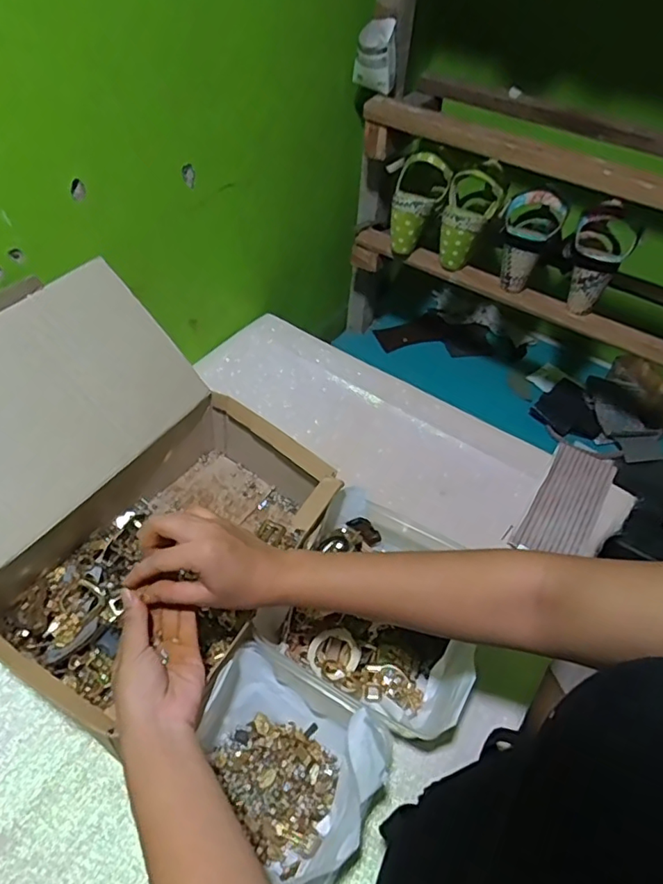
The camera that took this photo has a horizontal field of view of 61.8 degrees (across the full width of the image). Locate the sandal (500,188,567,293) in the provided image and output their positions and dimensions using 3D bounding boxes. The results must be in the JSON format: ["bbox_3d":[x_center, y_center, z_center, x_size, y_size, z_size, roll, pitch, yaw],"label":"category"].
[{"bbox_3d":[0.281,-0.296,0.795,0.077,0.128,0.102,20,49,12],"label":"sandal"}]

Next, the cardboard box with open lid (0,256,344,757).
[{"bbox_3d":[-0.210,0.043,0.546,0.333,0.232,0.320,30,53,19],"label":"cardboard box with open lid"}]

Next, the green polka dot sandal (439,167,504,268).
[{"bbox_3d":[0.204,-0.330,0.824,0.077,0.124,0.083,16,48,9],"label":"green polka dot sandal"}]

